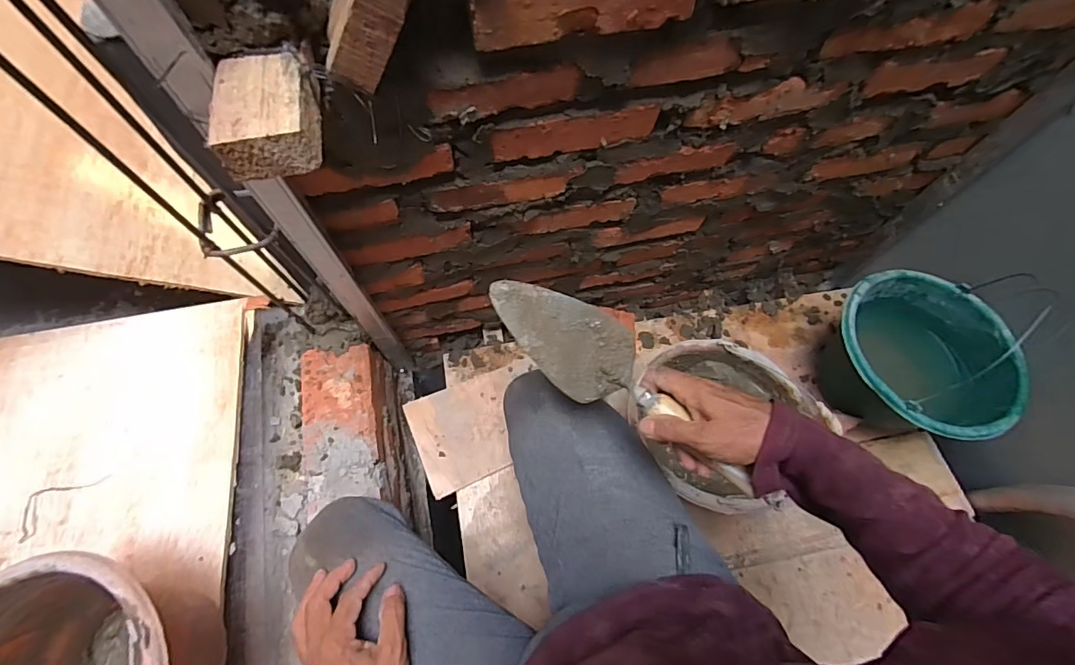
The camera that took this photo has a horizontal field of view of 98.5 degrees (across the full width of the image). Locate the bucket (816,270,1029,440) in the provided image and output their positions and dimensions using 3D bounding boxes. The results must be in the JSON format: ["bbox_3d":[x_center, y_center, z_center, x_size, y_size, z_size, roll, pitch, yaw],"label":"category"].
[{"bbox_3d":[0.606,0.059,0.791,0.249,0.188,0.272,1,66,-1],"label":"bucket"}]

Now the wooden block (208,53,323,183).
[{"bbox_3d":[-0.193,-0.157,0.334,0.060,0.035,0.084,-9,67,-6],"label":"wooden block"}]

